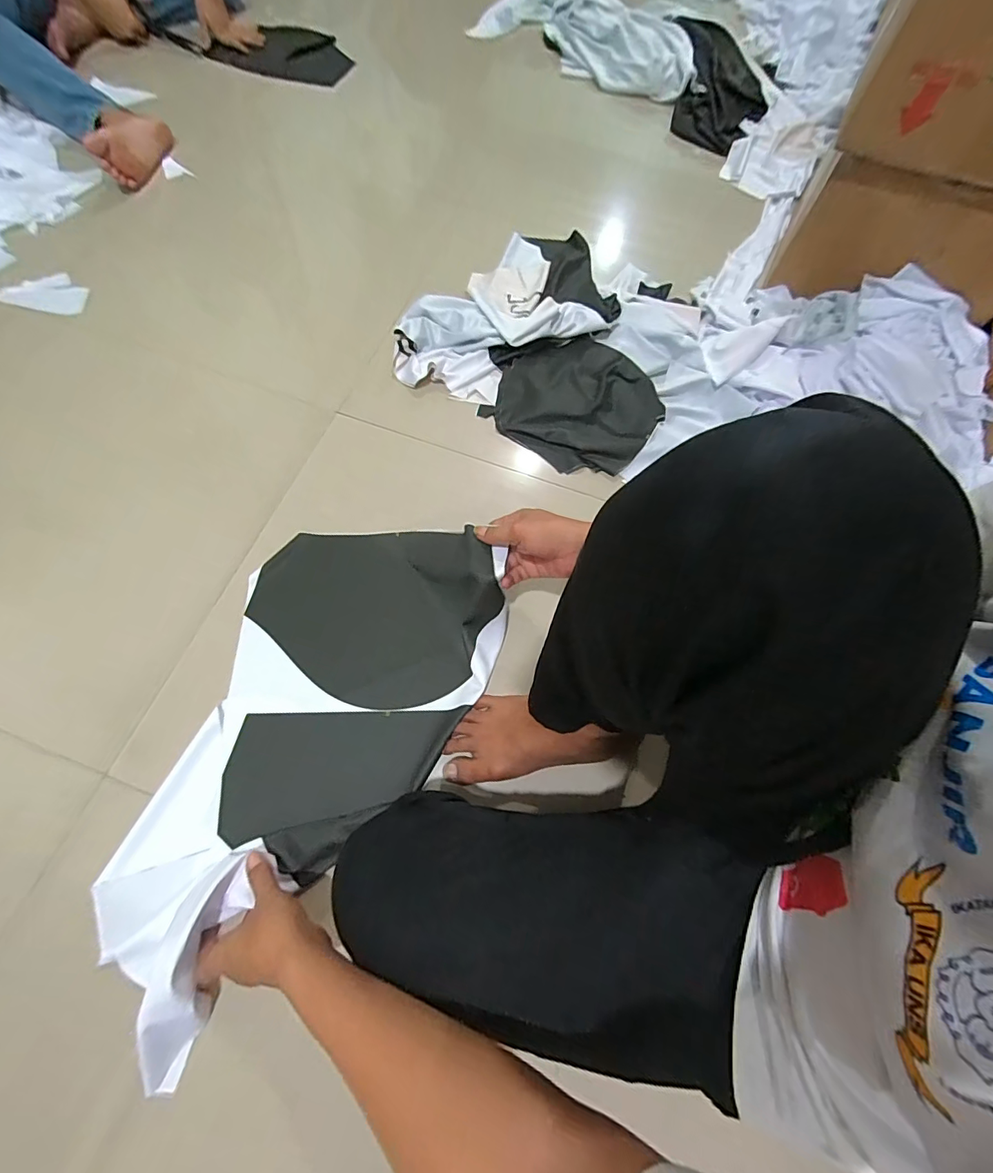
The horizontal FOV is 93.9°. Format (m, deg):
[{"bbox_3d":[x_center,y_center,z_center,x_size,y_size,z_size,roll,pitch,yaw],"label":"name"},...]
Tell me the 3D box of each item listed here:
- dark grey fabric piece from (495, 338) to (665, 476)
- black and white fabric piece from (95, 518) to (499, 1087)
[{"bbox_3d":[0.136,-0.307,0.774,0.251,0.052,0.215,34,70,11],"label":"dark grey fabric piece"},{"bbox_3d":[-0.212,0.191,0.561,0.336,0.055,0.614,15,68,3],"label":"black and white fabric piece"}]

